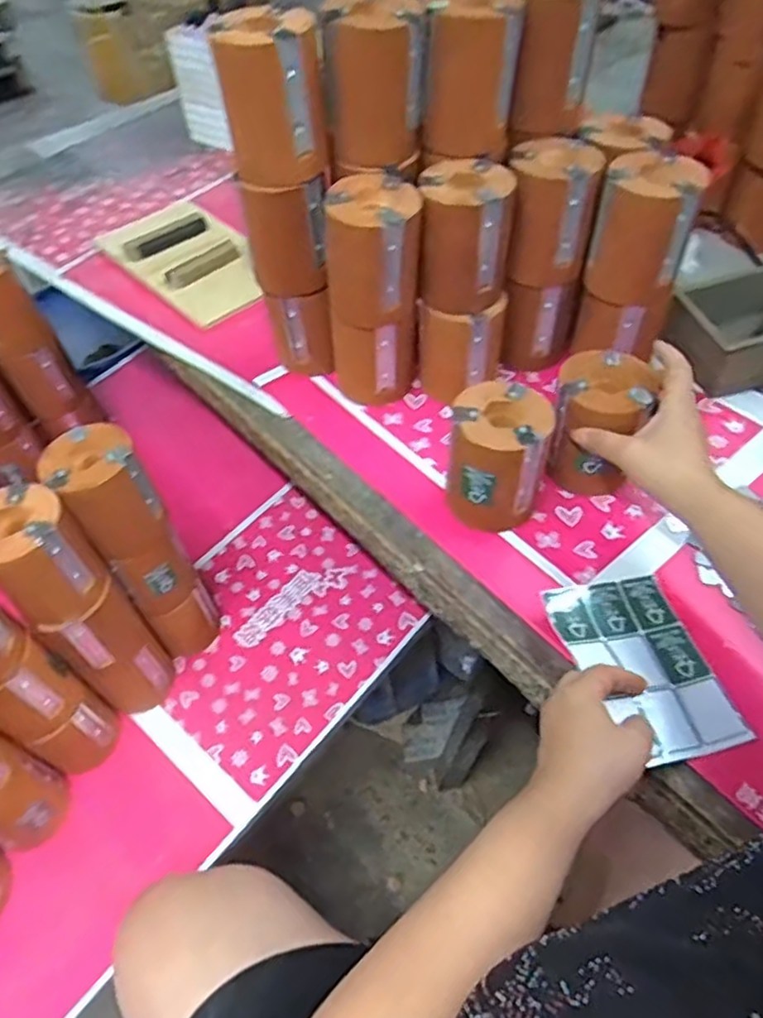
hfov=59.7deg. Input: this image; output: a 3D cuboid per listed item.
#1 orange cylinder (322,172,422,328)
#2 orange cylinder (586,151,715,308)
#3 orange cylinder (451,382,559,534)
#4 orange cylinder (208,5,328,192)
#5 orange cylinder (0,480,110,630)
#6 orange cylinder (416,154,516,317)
[{"bbox_3d":[-0.007,-0.217,0.564,0.079,0.101,0.071,-2,52,3],"label":"orange cylinder"},{"bbox_3d":[0.225,-0.237,0.570,0.076,0.102,0.073,11,54,12],"label":"orange cylinder"},{"bbox_3d":[0.094,-0.041,0.543,0.074,0.099,0.073,-2,52,3],"label":"orange cylinder"},{"bbox_3d":[-0.083,-0.317,0.516,0.077,0.101,0.068,-6,52,0],"label":"orange cylinder"},{"bbox_3d":[-0.287,0.040,0.560,0.078,0.099,0.075,-38,59,-23],"label":"orange cylinder"},{"bbox_3d":[0.072,-0.234,0.572,0.076,0.098,0.073,10,54,12],"label":"orange cylinder"}]

